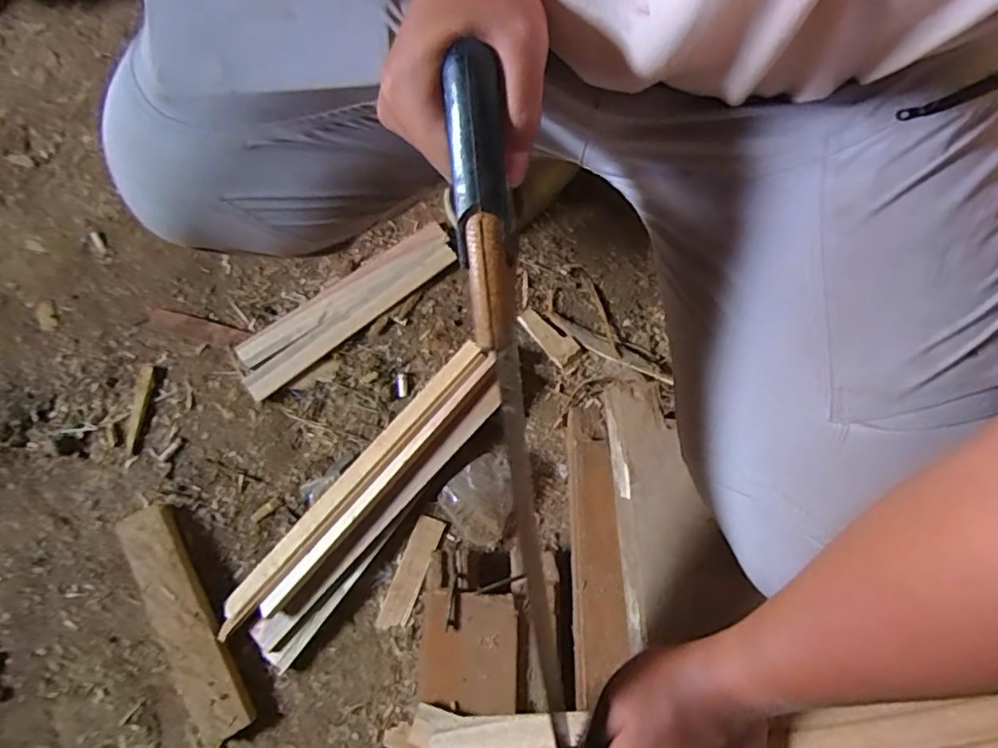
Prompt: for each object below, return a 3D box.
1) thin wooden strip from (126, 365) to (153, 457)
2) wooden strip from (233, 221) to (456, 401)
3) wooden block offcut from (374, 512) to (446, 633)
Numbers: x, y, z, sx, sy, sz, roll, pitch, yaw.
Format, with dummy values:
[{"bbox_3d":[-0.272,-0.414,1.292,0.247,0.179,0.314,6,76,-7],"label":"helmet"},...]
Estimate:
[{"bbox_3d":[-0.436,0.043,0.681,0.016,0.004,0.109,4,74,6],"label":"thin wooden strip"},{"bbox_3d":[-0.189,-0.088,0.697,0.295,0.017,0.071,-38,74,-7],"label":"wooden strip"},{"bbox_3d":[-0.098,0.221,0.626,0.032,0.008,0.125,20,76,10],"label":"wooden block offcut"}]

